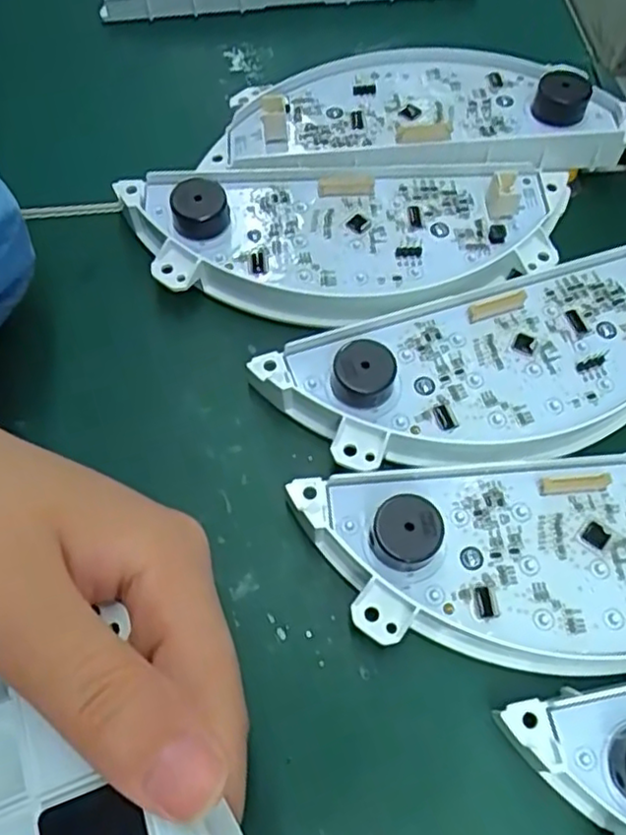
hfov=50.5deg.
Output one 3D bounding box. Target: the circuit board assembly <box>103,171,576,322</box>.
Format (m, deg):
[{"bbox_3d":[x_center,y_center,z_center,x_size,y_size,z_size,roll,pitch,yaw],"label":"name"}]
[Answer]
[{"bbox_3d":[0.016,-0.069,0.256,0.172,0.019,0.068,-2,66,-4],"label":"circuit board assembly"}]

